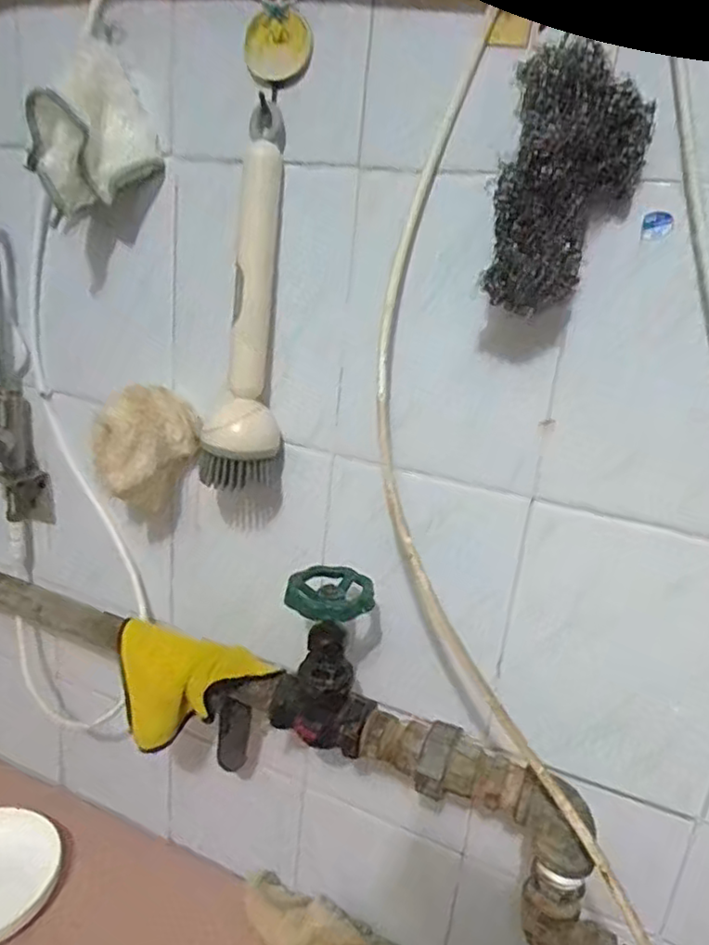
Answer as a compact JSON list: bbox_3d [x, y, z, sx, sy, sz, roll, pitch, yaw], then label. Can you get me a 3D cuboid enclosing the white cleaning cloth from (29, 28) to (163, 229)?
[{"bbox_3d":[-0.191,-0.251,0.483,0.046,0.112,0.088,22,25,40],"label":"white cleaning cloth"}]

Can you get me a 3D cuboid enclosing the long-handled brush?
[{"bbox_3d":[-0.078,-0.115,0.471,0.053,0.259,0.037,1,19,-12],"label":"long-handled brush"}]

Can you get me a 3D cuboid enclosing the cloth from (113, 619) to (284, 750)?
[{"bbox_3d":[-0.136,0.177,0.531,0.135,0.102,0.037,12,20,19],"label":"cloth"}]

